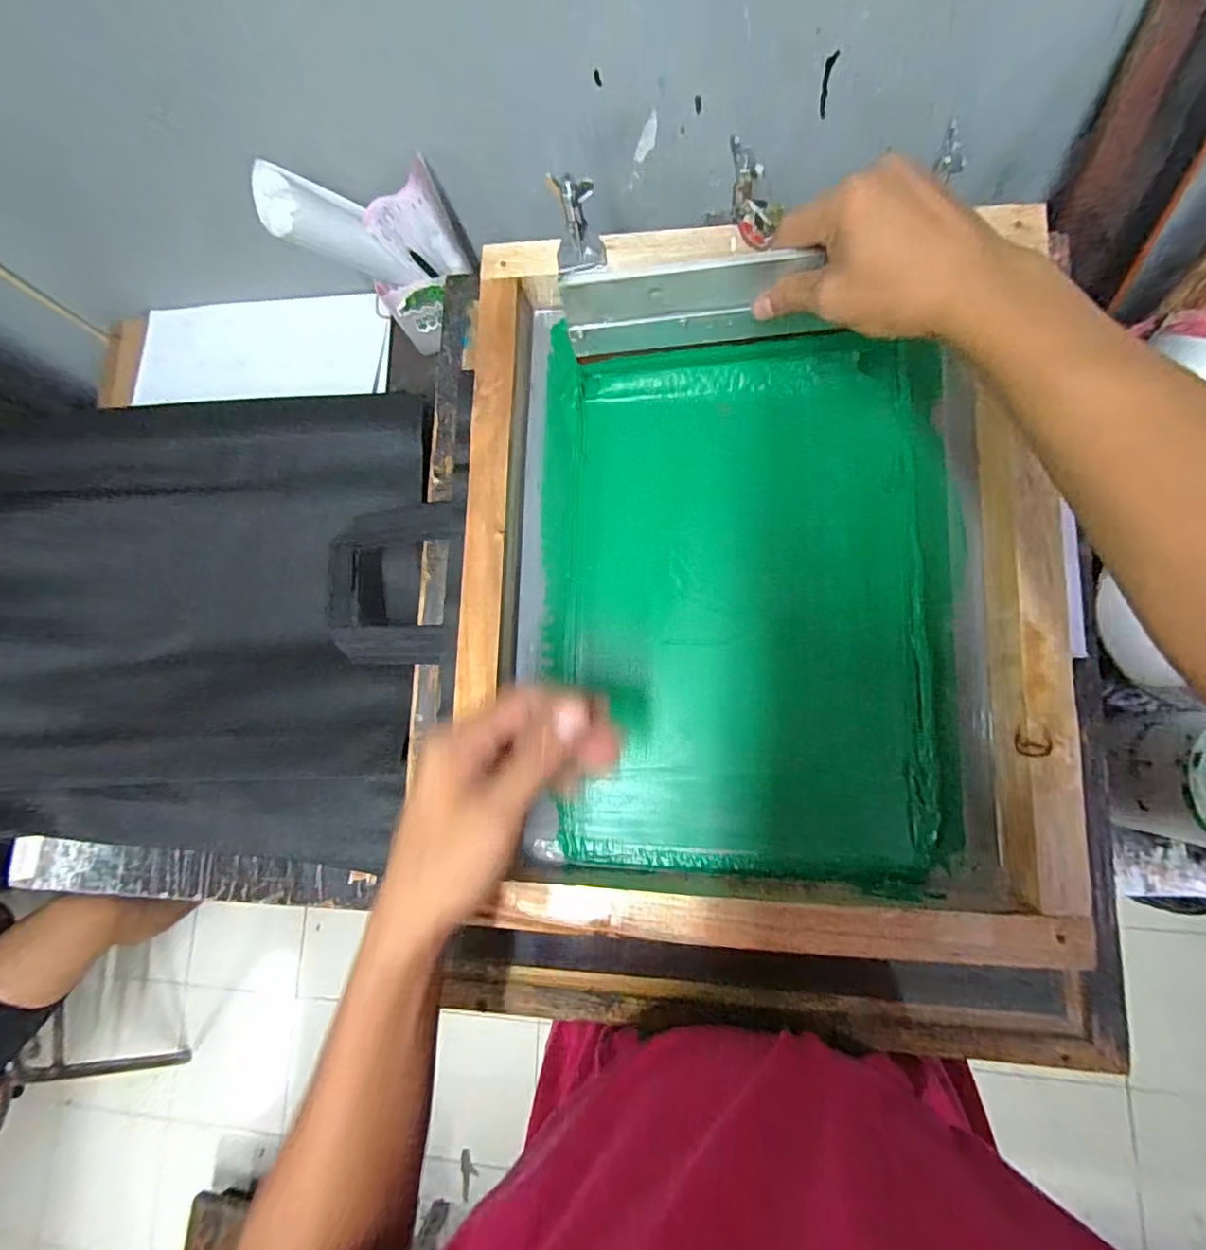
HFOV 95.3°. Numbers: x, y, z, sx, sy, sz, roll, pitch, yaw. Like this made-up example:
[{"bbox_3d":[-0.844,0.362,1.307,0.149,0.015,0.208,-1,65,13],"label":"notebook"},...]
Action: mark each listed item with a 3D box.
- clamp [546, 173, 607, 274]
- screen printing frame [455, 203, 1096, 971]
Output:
[{"bbox_3d":[-0.020,-0.297,0.409,0.037,0.061,0.025,-9,54,4],"label":"clamp"},{"bbox_3d":[0.104,-0.053,0.405,0.408,0.048,0.534,1,82,6],"label":"screen printing frame"}]

